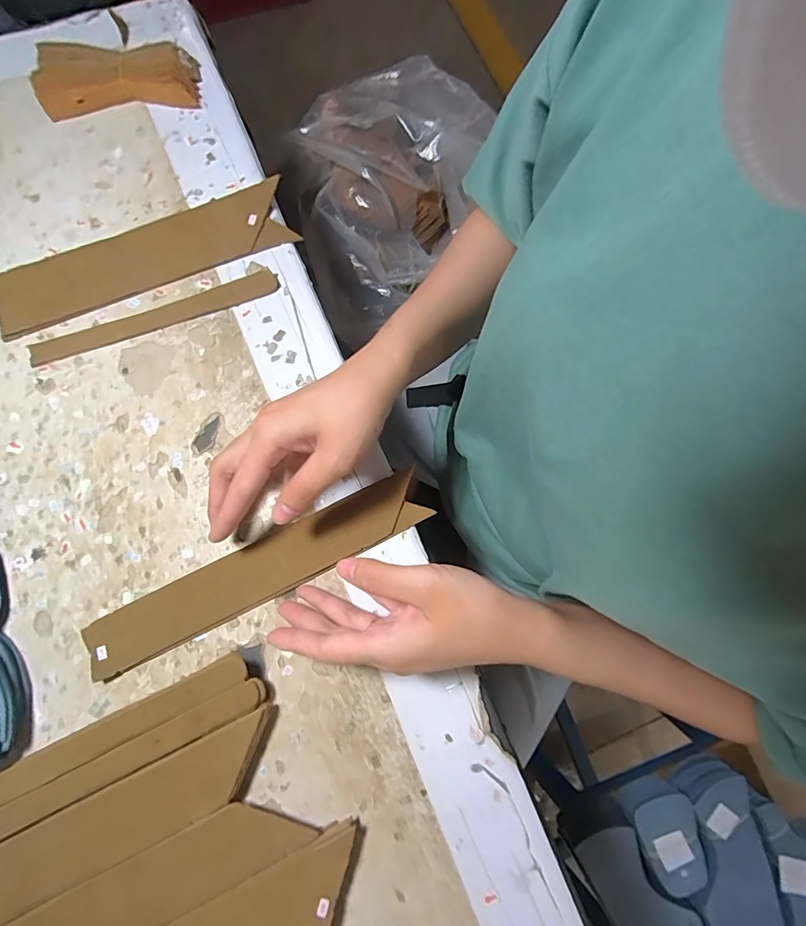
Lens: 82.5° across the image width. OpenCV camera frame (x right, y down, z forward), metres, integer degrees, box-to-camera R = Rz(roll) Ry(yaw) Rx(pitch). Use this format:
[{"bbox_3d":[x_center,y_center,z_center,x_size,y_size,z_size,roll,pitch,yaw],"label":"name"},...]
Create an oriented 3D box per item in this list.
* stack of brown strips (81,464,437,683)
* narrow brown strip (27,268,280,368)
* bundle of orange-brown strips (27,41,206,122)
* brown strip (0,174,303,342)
[{"bbox_3d":[-0.096,0.073,0.314,0.236,0.008,0.040,-26,77,-5],"label":"stack of brown strips"},{"bbox_3d":[-0.190,-0.112,0.354,0.188,0.005,0.025,-22,76,-5],"label":"narrow brown strip"},{"bbox_3d":[-0.245,-0.332,0.396,0.133,0.025,0.057,-5,77,-2],"label":"bundle of orange-brown strips"},{"bbox_3d":[-0.208,-0.166,0.368,0.232,0.011,0.064,-23,81,-4],"label":"brown strip"}]

